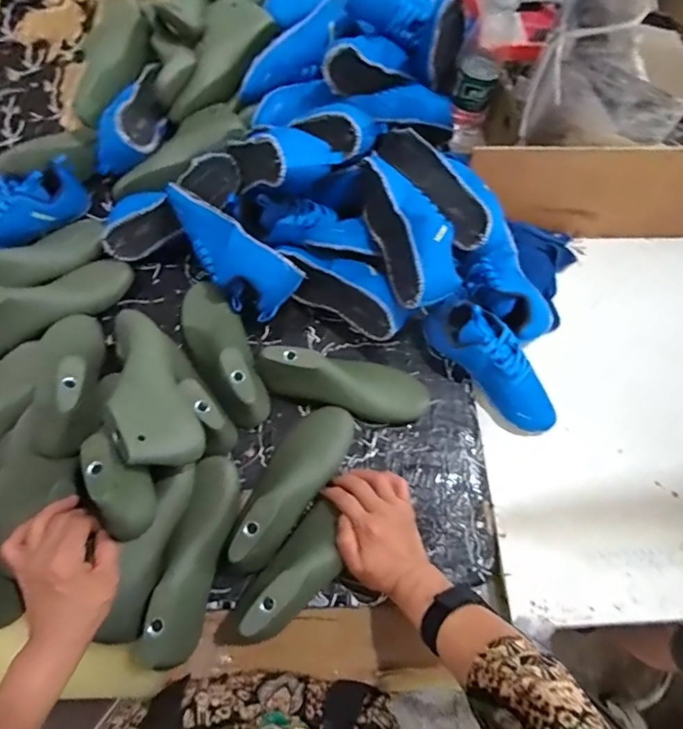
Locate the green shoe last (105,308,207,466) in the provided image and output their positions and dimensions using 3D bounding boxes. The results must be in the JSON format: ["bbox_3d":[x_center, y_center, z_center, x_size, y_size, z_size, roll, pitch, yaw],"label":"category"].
[{"bbox_3d":[-0.216,0.034,0.552,0.091,0.073,0.200,8,47,-29],"label":"green shoe last"}]

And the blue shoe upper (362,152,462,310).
[{"bbox_3d":[0.083,-0.164,0.610,0.083,0.084,0.201,-16,69,-9],"label":"blue shoe upper"}]

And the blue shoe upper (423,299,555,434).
[{"bbox_3d":[0.194,0.001,0.633,0.065,0.082,0.207,-42,89,-18],"label":"blue shoe upper"}]

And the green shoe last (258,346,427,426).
[{"bbox_3d":[0.004,0.018,0.599,0.211,0.065,0.066,14,67,3],"label":"green shoe last"}]

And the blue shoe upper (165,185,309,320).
[{"bbox_3d":[-0.145,-0.142,0.622,0.187,0.069,0.073,40,71,13],"label":"blue shoe upper"}]

